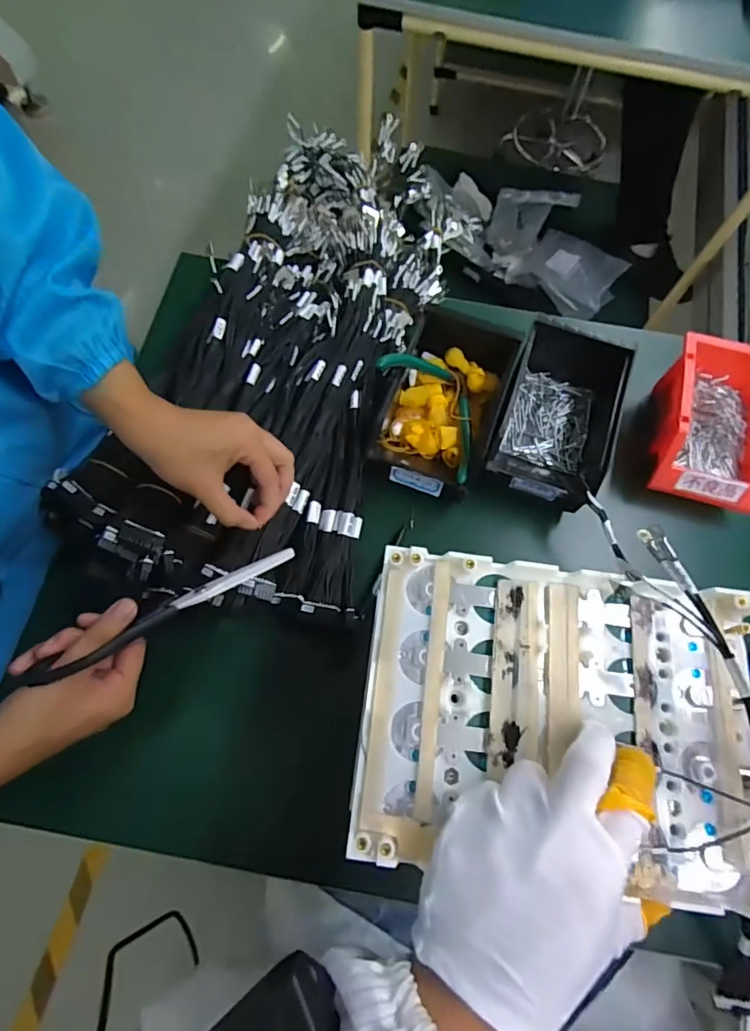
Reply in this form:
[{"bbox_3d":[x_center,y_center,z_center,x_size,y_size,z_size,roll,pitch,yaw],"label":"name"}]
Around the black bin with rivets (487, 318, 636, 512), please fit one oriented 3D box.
[{"bbox_3d":[0.180,-0.095,0.503,0.108,0.080,0.172,19,70,5],"label":"black bin with rivets"}]

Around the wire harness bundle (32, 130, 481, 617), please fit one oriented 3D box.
[{"bbox_3d":[-0.076,-0.208,0.516,0.250,0.091,0.590,15,69,3],"label":"wire harness bundle"}]

